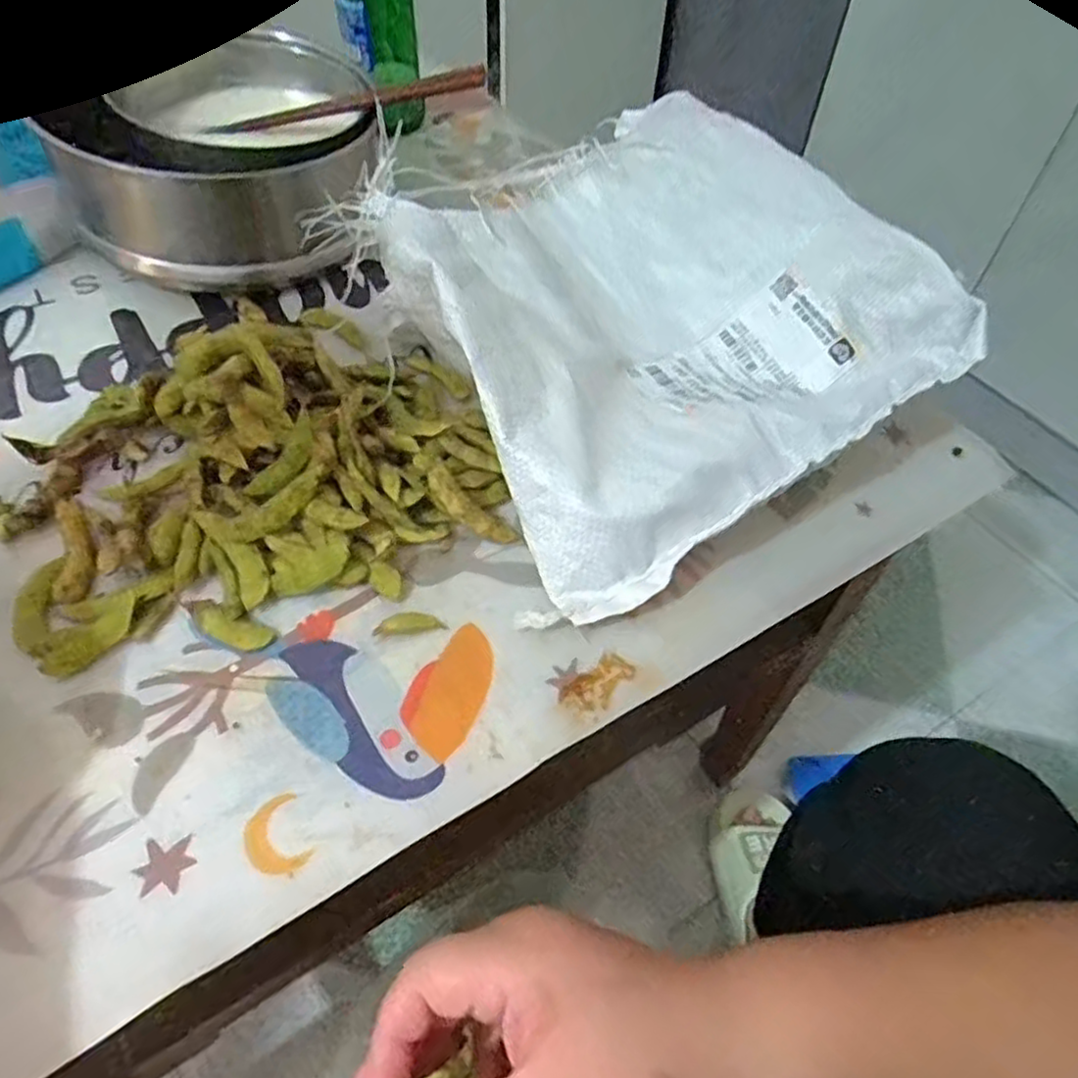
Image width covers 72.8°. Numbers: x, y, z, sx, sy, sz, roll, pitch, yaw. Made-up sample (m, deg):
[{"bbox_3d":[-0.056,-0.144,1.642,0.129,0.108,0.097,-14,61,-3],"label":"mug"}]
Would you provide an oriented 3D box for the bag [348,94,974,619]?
[{"bbox_3d":[0.059,-0.136,0.438,0.267,0.093,0.305,-22,56,-19],"label":"bag"}]

